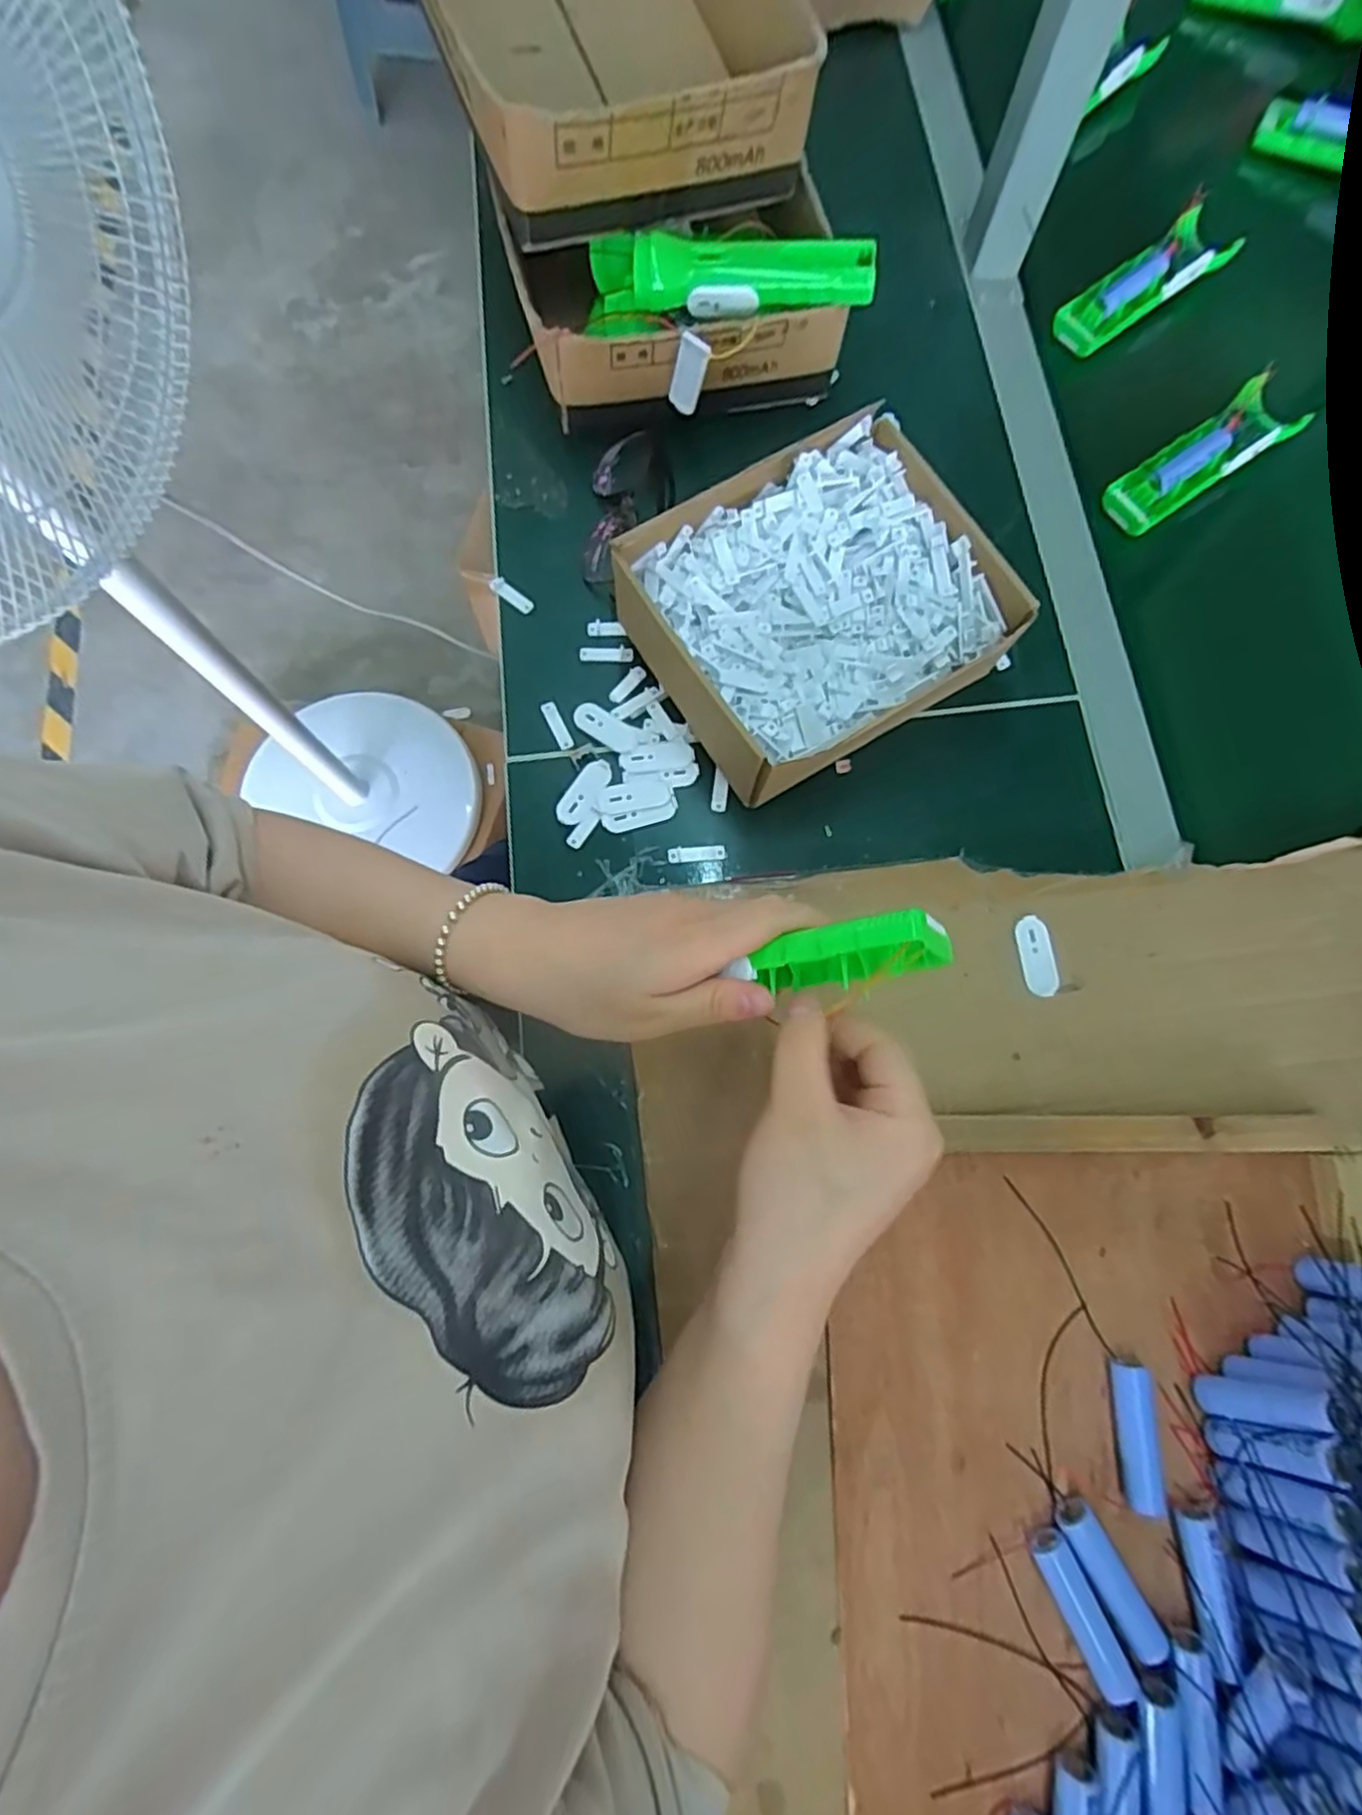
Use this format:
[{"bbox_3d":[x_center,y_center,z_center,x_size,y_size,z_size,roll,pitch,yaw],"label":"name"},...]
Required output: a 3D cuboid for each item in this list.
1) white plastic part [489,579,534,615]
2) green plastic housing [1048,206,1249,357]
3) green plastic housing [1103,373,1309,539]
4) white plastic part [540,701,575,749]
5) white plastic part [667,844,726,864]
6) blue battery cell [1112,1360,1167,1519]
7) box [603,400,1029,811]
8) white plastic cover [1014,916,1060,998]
[{"bbox_3d":[-0.123,-0.227,0.528,0.036,0.007,0.011,39,78,8],"label":"white plastic part"},{"bbox_3d":[0.367,-0.495,0.576,0.150,0.028,0.046,-37,79,-9],"label":"green plastic housing"},{"bbox_3d":[0.386,-0.334,0.538,0.155,0.030,0.048,-35,79,-9],"label":"green plastic housing"},{"bbox_3d":[-0.086,-0.126,0.505,0.010,0.005,0.037,-26,78,-7],"label":"white plastic part"},{"bbox_3d":[0.010,-0.035,0.483,0.038,0.004,0.011,-5,76,-2],"label":"white plastic part"},{"bbox_3d":[0.236,0.274,0.380,0.018,0.019,0.068,2,76,-1],"label":"blue battery cell"},{"bbox_3d":[0.090,-0.192,0.484,0.216,0.076,0.187,-30,78,-8],"label":"box"},{"bbox_3d":[0.223,0.031,0.455,0.020,0.004,0.049,-11,76,-4],"label":"white plastic cover"}]

